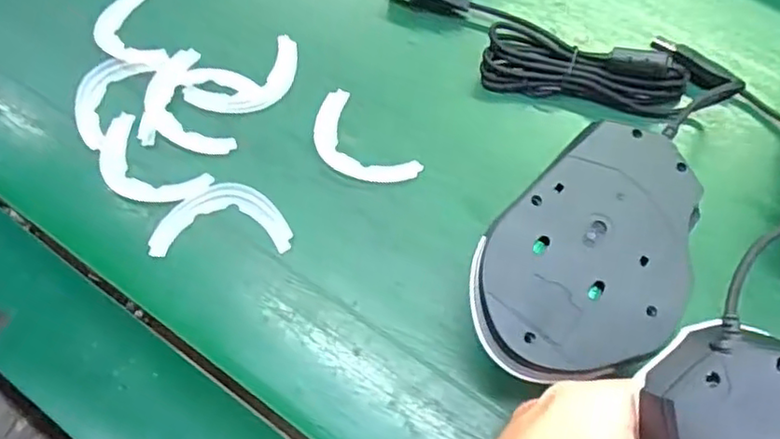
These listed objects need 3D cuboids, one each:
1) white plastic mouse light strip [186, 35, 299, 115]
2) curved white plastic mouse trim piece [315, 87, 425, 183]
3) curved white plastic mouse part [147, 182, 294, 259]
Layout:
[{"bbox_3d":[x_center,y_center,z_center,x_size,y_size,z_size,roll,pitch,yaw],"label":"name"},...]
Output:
[{"bbox_3d":[-0.074,-0.073,0.346,0.065,0.004,0.035,-35,71,-11],"label":"white plastic mouse light strip"},{"bbox_3d":[-0.018,-0.038,0.323,0.034,0.004,0.065,-37,71,-12],"label":"curved white plastic mouse trim piece"},{"bbox_3d":[-0.079,-0.002,0.306,0.065,0.004,0.038,-2,68,1],"label":"curved white plastic mouse part"}]

